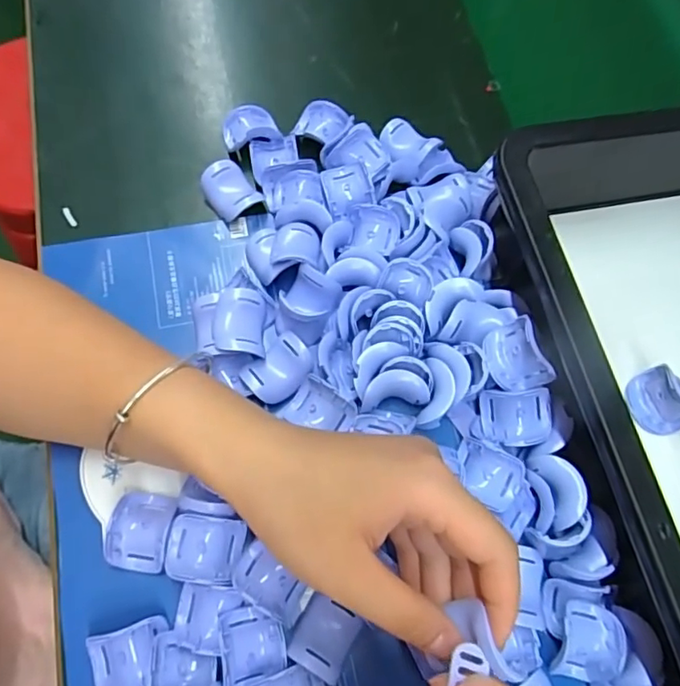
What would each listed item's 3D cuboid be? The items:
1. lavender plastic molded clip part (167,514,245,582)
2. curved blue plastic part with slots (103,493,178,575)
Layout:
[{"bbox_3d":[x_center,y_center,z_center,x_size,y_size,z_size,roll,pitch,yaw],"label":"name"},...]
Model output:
[{"bbox_3d":[-0.068,0.103,0.276,0.034,0.017,0.030,10,69,-2],"label":"lavender plastic molded clip part"},{"bbox_3d":[-0.103,0.097,0.281,0.029,0.012,0.038,9,69,-2],"label":"curved blue plastic part with slots"}]

